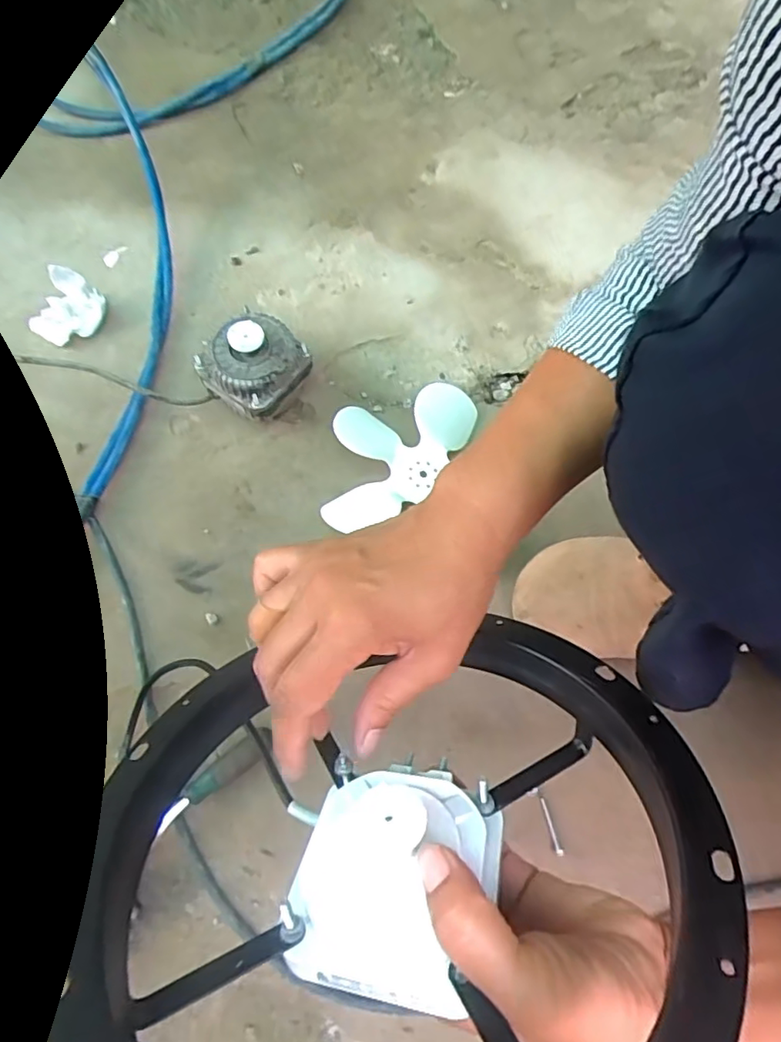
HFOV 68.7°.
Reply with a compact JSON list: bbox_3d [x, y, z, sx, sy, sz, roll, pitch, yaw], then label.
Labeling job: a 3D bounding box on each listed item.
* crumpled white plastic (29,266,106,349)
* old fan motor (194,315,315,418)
[{"bbox_3d":[-0.313,-0.207,0.553,0.035,0.055,0.067,34,68,12],"label":"crumpled white plastic"},{"bbox_3d":[-0.125,-0.141,0.525,0.080,0.076,0.079,32,68,11],"label":"old fan motor"}]

